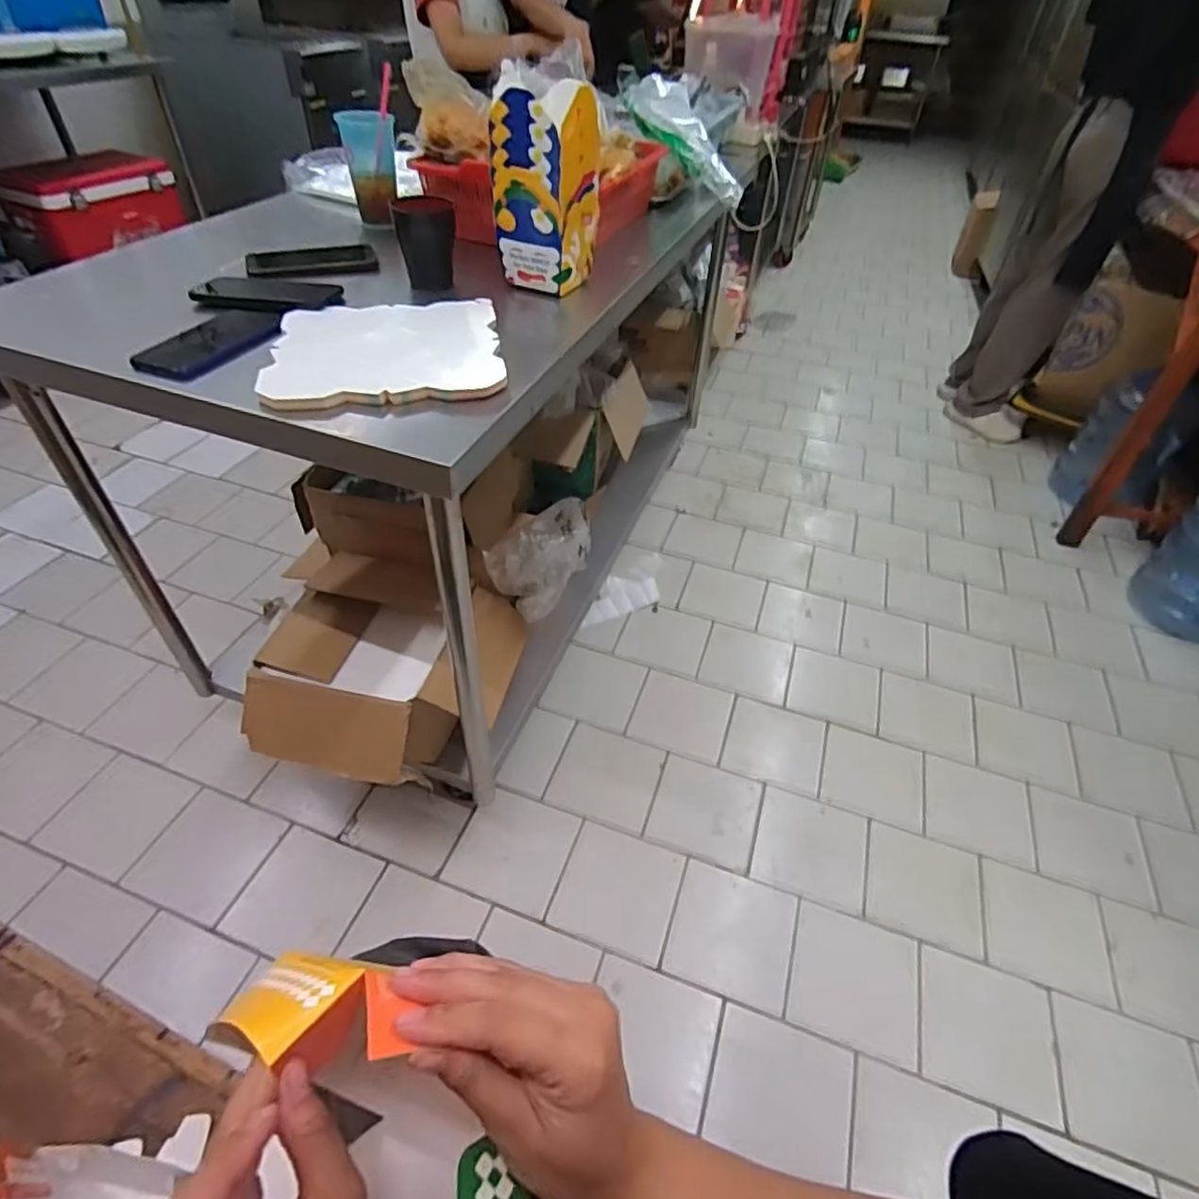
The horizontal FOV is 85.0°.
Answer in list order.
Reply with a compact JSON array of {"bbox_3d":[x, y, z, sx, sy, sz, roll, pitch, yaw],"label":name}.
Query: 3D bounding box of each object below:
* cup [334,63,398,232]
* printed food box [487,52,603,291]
[{"bbox_3d":[-0.358,-0.699,1.038,0.077,0.180,0.085,0,44,-3],"label":"cup"},{"bbox_3d":[-0.067,-0.520,0.837,0.112,0.211,0.096,22,47,18],"label":"printed food box"}]

